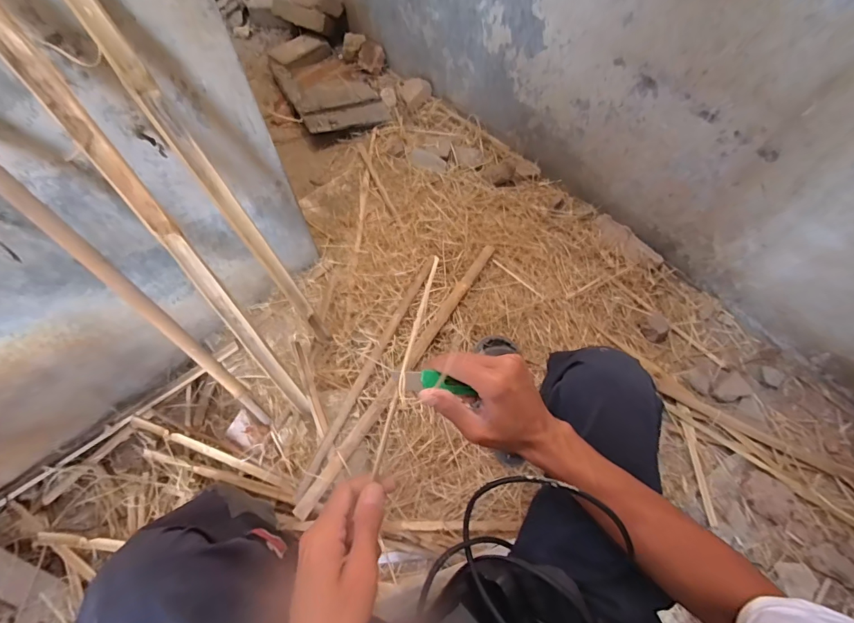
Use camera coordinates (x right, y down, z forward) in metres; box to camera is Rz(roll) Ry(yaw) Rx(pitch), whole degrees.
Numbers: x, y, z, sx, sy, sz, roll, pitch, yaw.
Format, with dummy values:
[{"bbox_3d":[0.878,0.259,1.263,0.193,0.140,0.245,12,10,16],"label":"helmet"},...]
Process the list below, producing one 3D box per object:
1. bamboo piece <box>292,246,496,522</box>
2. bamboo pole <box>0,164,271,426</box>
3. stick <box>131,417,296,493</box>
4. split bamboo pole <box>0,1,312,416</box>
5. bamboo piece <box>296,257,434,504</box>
[{"bbox_3d":[-0.036,0.115,0.980,0.037,0.031,0.778,31,68,14],"label":"bamboo piece"},{"bbox_3d":[-0.466,-0.004,0.688,0.027,0.754,0.031,-37,49,-17],"label":"bamboo pole"},{"bbox_3d":[-0.469,0.311,0.920,0.398,0.025,0.026,19,66,9],"label":"stick"},{"bbox_3d":[-0.376,-0.081,0.658,0.043,0.825,0.040,-33,45,-15],"label":"split bamboo pole"},{"bbox_3d":[-0.123,0.122,0.976,0.035,0.028,0.622,23,66,9],"label":"bamboo piece"}]

